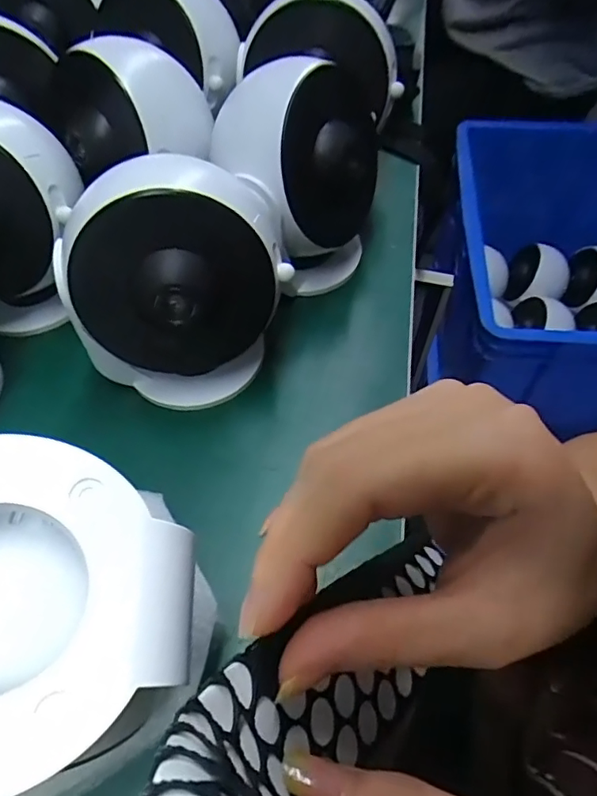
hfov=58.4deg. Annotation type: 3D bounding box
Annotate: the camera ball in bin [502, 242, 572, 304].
[{"bbox_3d":[0.406,-0.209,0.905,0.098,0.105,0.104,-1,58,2],"label":"camera ball in bin"}]

